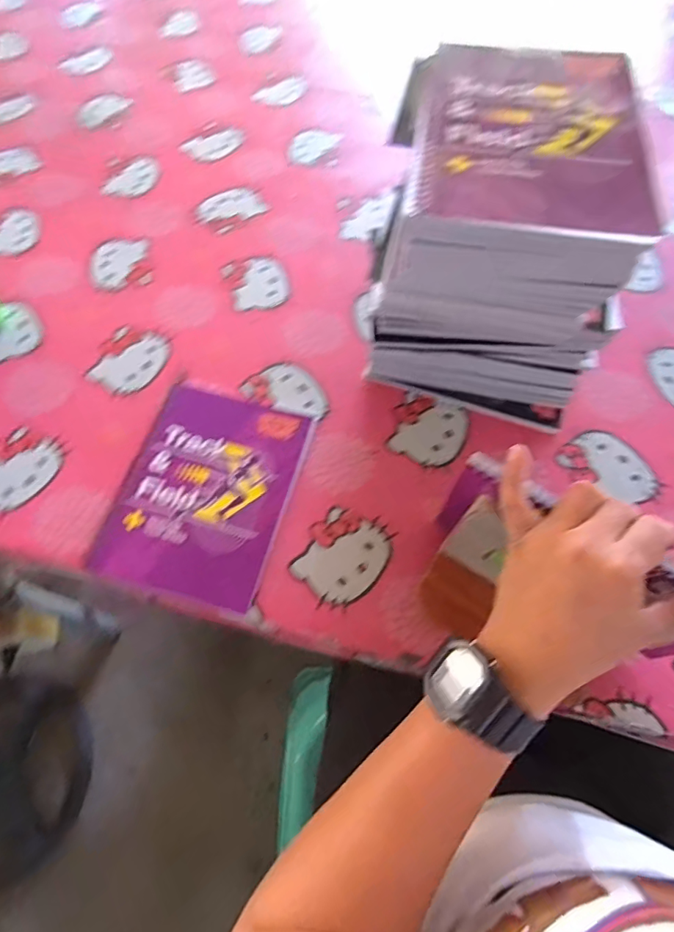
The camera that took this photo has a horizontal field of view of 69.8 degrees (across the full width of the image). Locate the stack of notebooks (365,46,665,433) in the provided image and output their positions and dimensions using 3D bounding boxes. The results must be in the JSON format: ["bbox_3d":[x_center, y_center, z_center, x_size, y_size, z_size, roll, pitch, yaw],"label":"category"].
[{"bbox_3d":[0.138,-0.176,0.423,0.194,0.229,0.194,3,64,1],"label":"stack of notebooks"}]

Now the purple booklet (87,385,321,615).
[{"bbox_3d":[-0.118,0.017,0.445,0.146,0.009,0.197,15,65,6],"label":"purple booklet"}]

